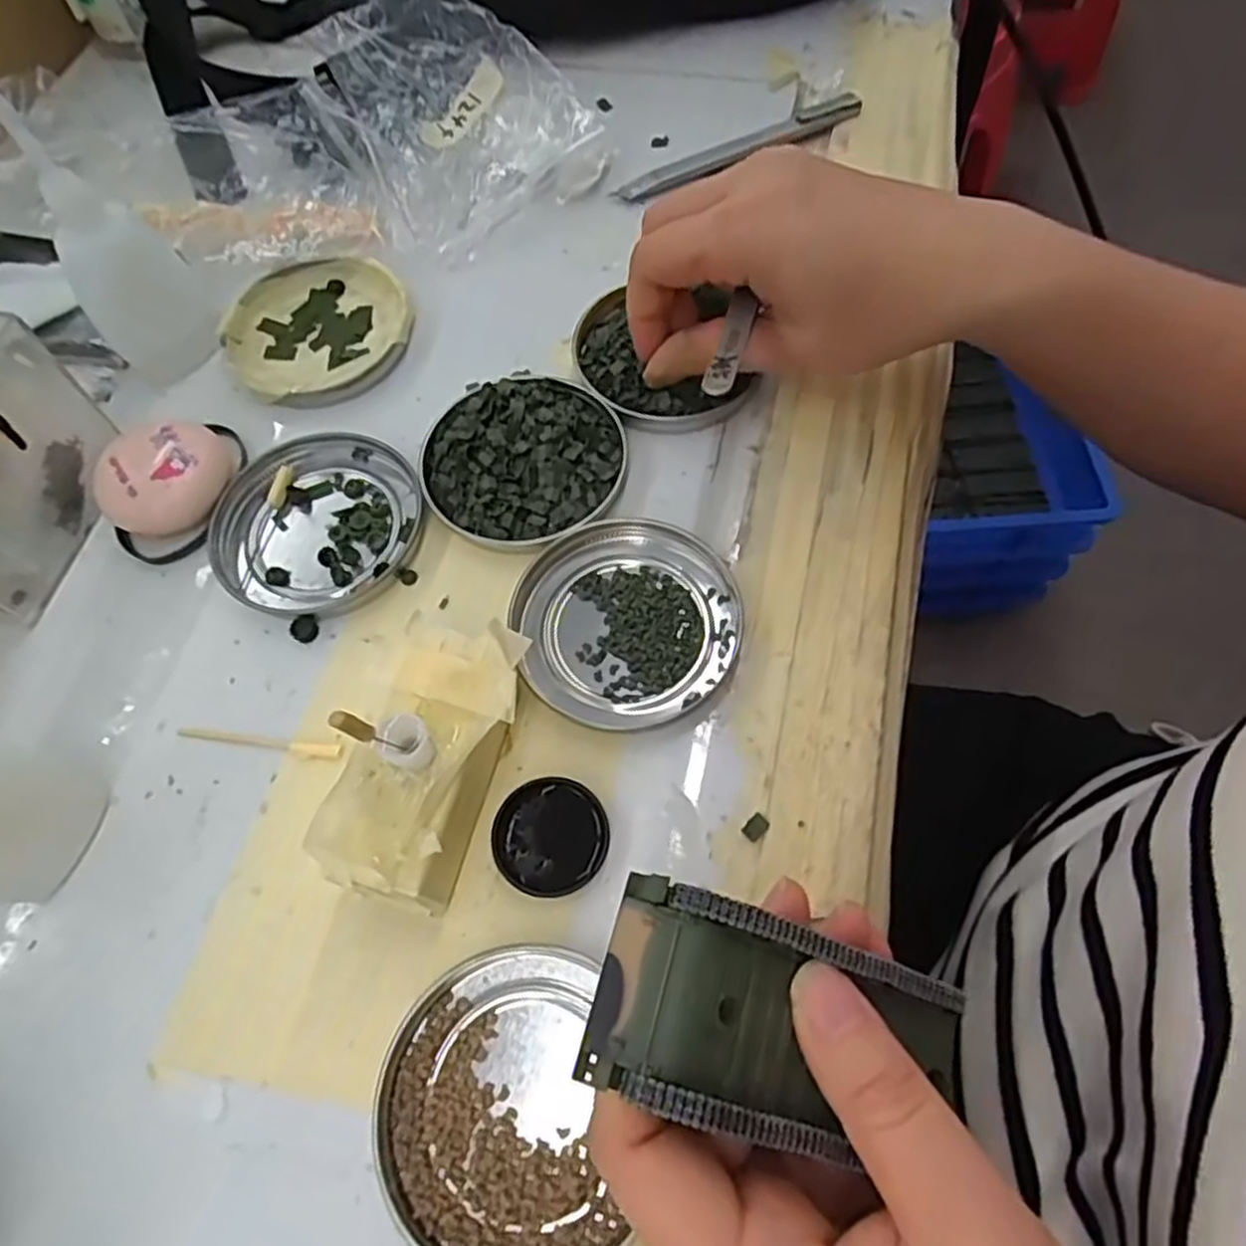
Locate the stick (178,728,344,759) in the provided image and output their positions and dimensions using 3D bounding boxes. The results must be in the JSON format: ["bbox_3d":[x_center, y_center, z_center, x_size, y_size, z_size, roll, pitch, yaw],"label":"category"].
[{"bbox_3d":[-0.125,0.041,0.270,0.060,0.004,0.005,5,65,6],"label":"stick"}]

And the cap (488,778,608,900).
[{"bbox_3d":[-0.023,0.067,0.249,0.035,0.007,0.035,-1,64,3],"label":"cap"}]

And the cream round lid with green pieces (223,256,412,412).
[{"bbox_3d":[-0.133,-0.129,0.348,0.079,0.009,0.080,-1,64,3],"label":"cream round lid with green pieces"}]

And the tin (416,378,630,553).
[{"bbox_3d":[-0.038,-0.063,0.307,0.077,0.015,0.071,-1,64,3],"label":"tin"}]

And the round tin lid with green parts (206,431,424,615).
[{"bbox_3d":[-0.118,-0.039,0.305,0.074,0.008,0.077,-1,64,3],"label":"round tin lid with green parts"}]

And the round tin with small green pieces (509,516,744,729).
[{"bbox_3d":[0.002,-0.002,0.278,0.077,0.010,0.073,-1,64,3],"label":"round tin with small green pieces"}]

